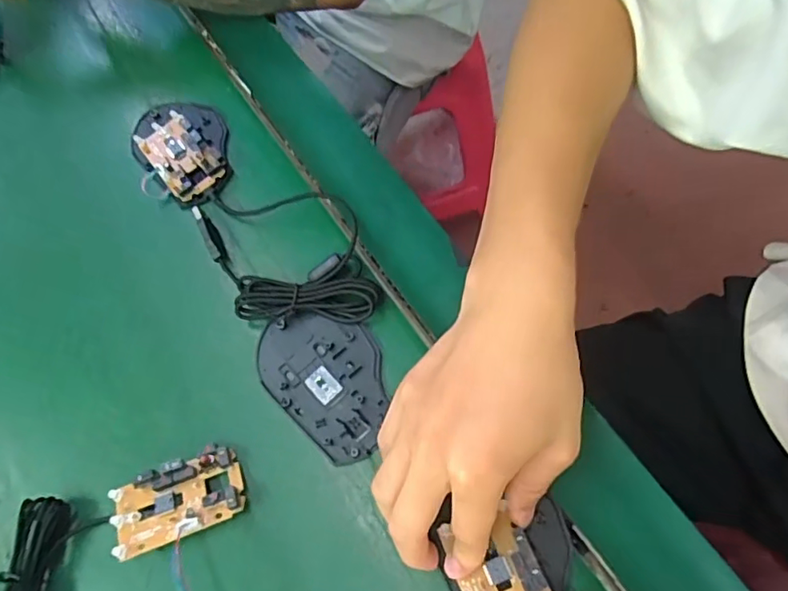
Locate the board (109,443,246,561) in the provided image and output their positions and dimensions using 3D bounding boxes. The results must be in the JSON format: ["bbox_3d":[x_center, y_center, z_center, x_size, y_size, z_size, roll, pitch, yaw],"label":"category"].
[{"bbox_3d":[-0.134,0.127,0.346,0.079,0.020,0.046,-22,62,-8],"label":"board"}]

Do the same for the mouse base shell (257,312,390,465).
[{"bbox_3d":[-0.042,0.053,0.369,0.070,0.020,0.106,-42,67,-17],"label":"mouse base shell"}]

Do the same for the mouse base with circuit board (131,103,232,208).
[{"bbox_3d":[-0.168,-0.123,0.445,0.070,0.016,0.111,-41,66,-17],"label":"mouse base with circuit board"}]

